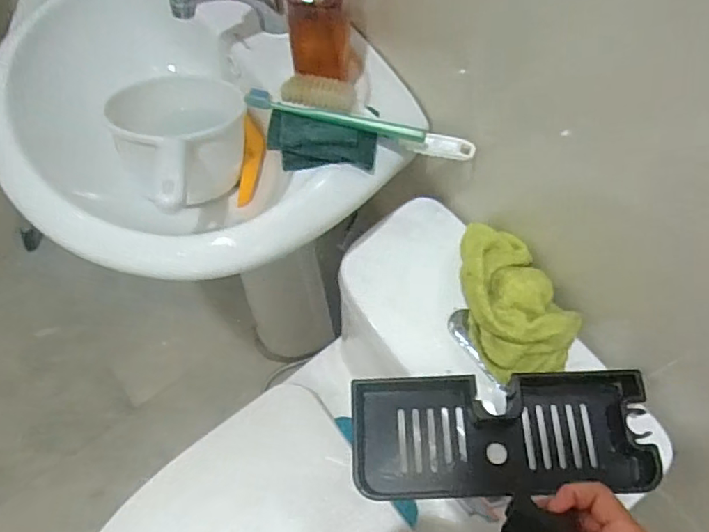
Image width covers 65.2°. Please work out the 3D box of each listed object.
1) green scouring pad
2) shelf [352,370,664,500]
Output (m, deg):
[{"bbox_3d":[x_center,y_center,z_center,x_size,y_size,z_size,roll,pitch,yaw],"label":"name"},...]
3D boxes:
[{"bbox_3d":[-0.034,-0.123,0.560,0.109,0.035,0.051,9,63,6],"label":"green scouring pad"},{"bbox_3d":[0.141,0.167,0.551,0.281,0.050,0.110,-1,62,1],"label":"shelf"}]

